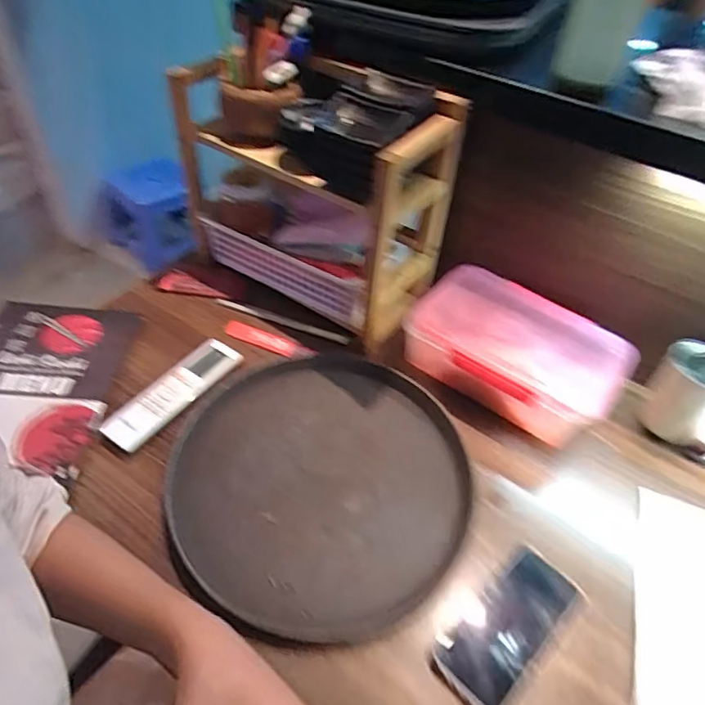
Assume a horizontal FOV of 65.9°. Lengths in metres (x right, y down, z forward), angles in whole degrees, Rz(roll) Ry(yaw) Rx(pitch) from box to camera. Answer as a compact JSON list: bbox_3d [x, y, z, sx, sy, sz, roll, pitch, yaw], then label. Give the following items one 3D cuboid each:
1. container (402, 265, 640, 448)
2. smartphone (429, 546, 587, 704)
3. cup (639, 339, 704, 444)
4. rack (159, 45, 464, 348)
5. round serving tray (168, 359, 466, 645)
[{"bbox_3d":[0.220,-0.001,0.747,0.270,0.076,0.180,31,54,21],"label":"container"},{"bbox_3d":[0.155,0.269,0.537,0.168,0.009,0.083,-35,60,-29],"label":"smartphone"},{"bbox_3d":[0.425,0.051,0.697,0.070,0.118,0.073,23,52,15],"label":"cup"},{"bbox_3d":[-0.057,-0.237,0.777,0.365,0.299,0.190,28,53,19],"label":"rack"},{"bbox_3d":[-0.034,0.146,0.641,0.329,0.016,0.343,2,49,-2],"label":"round serving tray"}]

